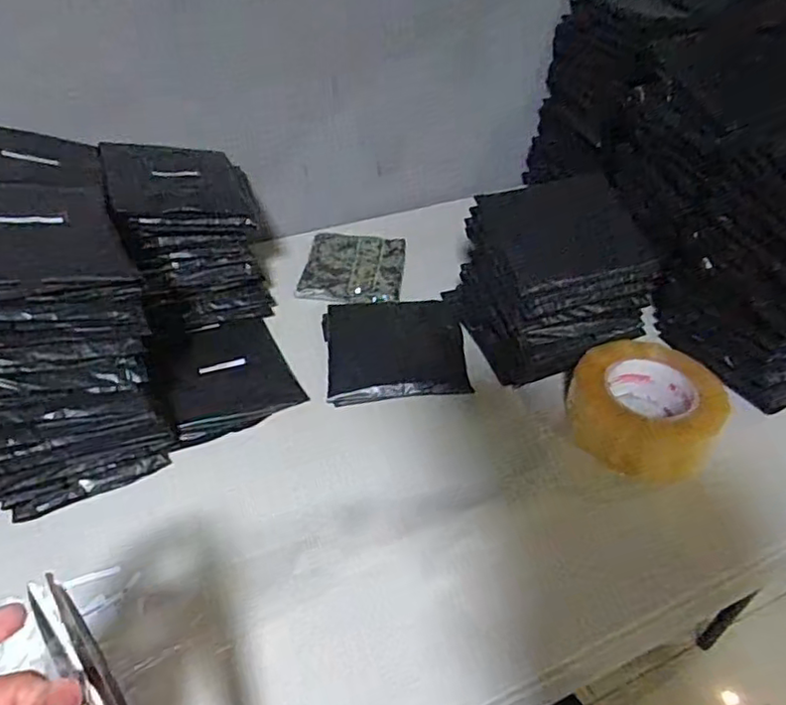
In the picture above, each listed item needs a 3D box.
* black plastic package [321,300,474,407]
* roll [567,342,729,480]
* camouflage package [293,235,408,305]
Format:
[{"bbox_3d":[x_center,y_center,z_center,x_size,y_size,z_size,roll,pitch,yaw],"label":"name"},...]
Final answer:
[{"bbox_3d":[0.002,-0.008,0.651,0.142,0.016,0.148,-1,42,-4],"label":"black plastic package"},{"bbox_3d":[0.228,0.052,0.578,0.122,0.064,0.111,1,42,-1],"label":"roll"},{"bbox_3d":[-0.047,-0.100,0.750,0.116,0.012,0.139,6,42,4],"label":"camouflage package"}]

